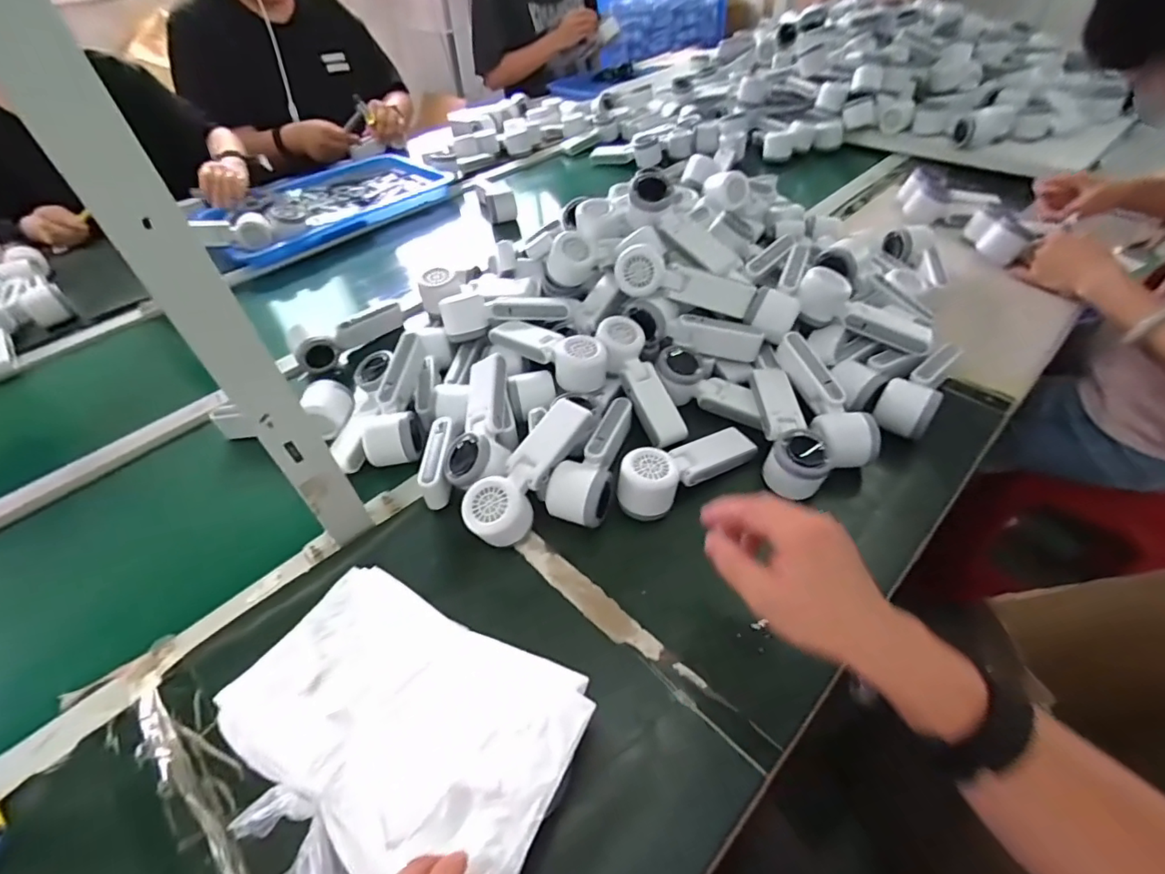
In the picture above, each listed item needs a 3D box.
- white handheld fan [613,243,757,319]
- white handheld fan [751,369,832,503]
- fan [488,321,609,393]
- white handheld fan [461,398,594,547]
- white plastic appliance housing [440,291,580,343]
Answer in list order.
[{"bbox_3d":[0.123,-0.190,0.650,0.170,0.051,0.047,14,46,-7],"label":"white handheld fan"},{"bbox_3d":[0.227,-0.013,0.594,0.062,0.053,0.174,0,46,5],"label":"white handheld fan"},{"bbox_3d":[-0.039,-0.110,0.657,0.069,0.050,0.160,-37,54,-27],"label":"fan"},{"bbox_3d":[-0.052,0.037,0.539,0.054,0.066,0.164,28,55,28],"label":"white handheld fan"},{"bbox_3d":[-0.097,-0.165,0.699,0.173,0.046,0.058,1,46,6],"label":"white plastic appliance housing"}]

